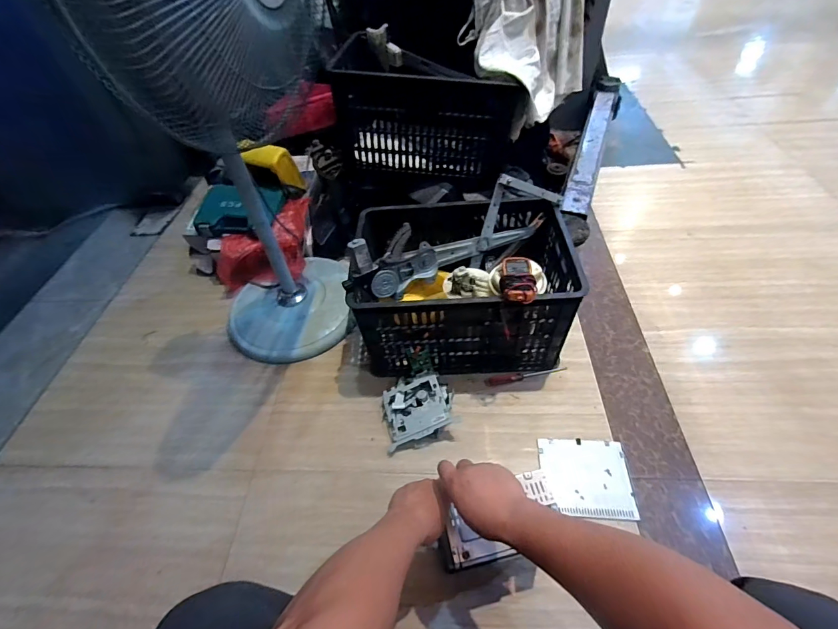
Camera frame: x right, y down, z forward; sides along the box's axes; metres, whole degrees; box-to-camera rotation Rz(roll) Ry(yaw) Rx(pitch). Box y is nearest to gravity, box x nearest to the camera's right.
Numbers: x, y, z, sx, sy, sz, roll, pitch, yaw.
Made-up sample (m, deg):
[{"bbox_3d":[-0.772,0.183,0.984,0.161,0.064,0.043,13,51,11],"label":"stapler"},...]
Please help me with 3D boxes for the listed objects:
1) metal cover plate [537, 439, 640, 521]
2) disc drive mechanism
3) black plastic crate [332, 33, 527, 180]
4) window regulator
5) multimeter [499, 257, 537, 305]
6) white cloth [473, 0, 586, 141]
[{"bbox_3d":[0.348,0.338,0.811,0.174,0.015,0.153,0,48,5],"label":"metal cover plate"},{"bbox_3d":[-0.001,0.215,0.903,0.173,0.065,0.152,-15,48,-7],"label":"disc drive mechanism"},{"bbox_3d":[0.030,-0.596,1.119,0.497,0.296,0.267,4,51,9],"label":"black plastic crate"},{"bbox_3d":[0.099,-0.181,0.907,0.506,0.182,0.057,-26,52,-14],"label":"window regulator"},{"bbox_3d":[0.203,-0.071,0.797,0.070,0.042,0.131,-1,37,16],"label":"multimeter"},{"bbox_3d":[0.241,-0.742,0.981,0.286,0.401,0.308,30,59,27],"label":"white cloth"}]

